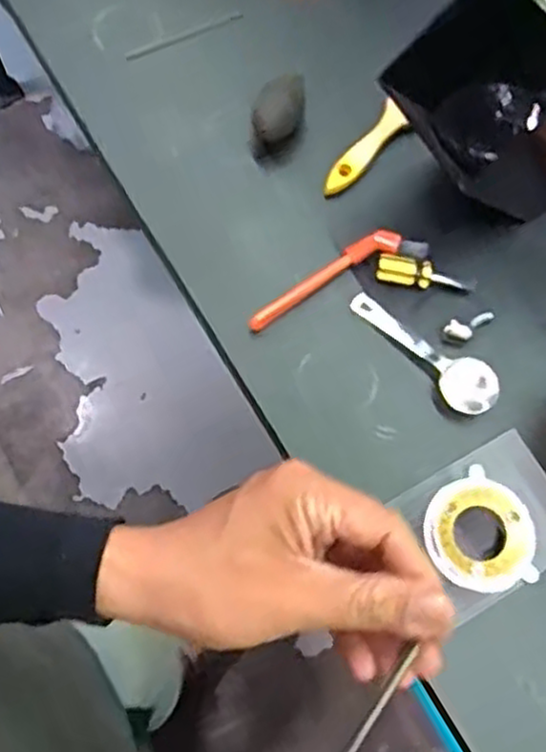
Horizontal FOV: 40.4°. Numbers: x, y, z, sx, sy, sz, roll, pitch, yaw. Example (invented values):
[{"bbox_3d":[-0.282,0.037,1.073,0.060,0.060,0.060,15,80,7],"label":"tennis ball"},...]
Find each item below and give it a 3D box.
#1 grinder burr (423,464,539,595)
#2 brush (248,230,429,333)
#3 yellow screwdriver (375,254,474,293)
[{"bbox_3d":[0.141,0.109,0.503,0.070,0.011,0.079,-31,76,-12],"label":"grinder burr"},{"bbox_3d":[0.050,-0.084,0.605,0.158,0.020,0.034,-22,74,-10],"label":"brush"},{"bbox_3d":[0.123,-0.079,0.603,0.080,0.023,0.021,16,72,3],"label":"yellow screwdriver"}]

